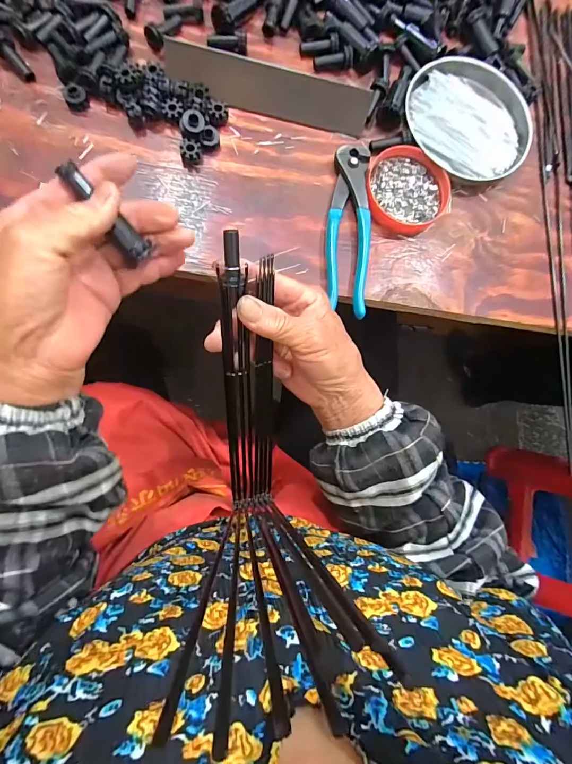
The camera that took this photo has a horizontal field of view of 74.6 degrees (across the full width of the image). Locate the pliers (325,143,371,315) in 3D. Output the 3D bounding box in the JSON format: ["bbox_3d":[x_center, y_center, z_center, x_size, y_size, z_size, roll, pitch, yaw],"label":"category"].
[{"bbox_3d":[0.058,-0.142,0.347,0.038,0.017,0.164,4,81,-8],"label":"pliers"}]

